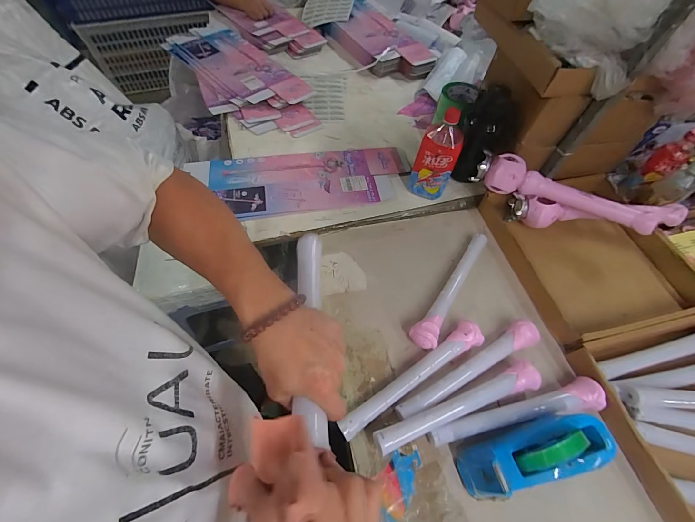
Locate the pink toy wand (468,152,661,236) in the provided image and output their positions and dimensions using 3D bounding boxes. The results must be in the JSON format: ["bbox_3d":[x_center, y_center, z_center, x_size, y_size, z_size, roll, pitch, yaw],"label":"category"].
[{"bbox_3d":[0.468,-0.152,0.687,0.361,0.075,0.070,24,60,12],"label":"pink toy wand"}]

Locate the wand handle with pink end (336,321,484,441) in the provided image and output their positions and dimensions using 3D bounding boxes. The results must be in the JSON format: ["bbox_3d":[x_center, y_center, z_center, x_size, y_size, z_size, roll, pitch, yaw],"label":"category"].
[{"bbox_3d":[0.118,0.203,0.544,0.302,0.038,0.046,-29,64,-19],"label":"wand handle with pink end"}]

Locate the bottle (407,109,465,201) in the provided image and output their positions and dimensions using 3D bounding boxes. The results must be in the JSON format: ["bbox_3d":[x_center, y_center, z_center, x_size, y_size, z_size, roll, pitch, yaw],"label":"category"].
[{"bbox_3d":[0.202,-0.240,0.723,0.090,0.218,0.068,14,60,6],"label":"bottle"}]

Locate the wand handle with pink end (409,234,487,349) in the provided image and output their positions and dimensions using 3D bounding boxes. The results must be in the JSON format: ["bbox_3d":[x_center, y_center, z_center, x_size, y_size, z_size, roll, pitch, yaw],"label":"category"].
[{"bbox_3d":[0.221,0.052,0.642,0.047,0.052,0.304,33,62,16],"label":"wand handle with pink end"}]

